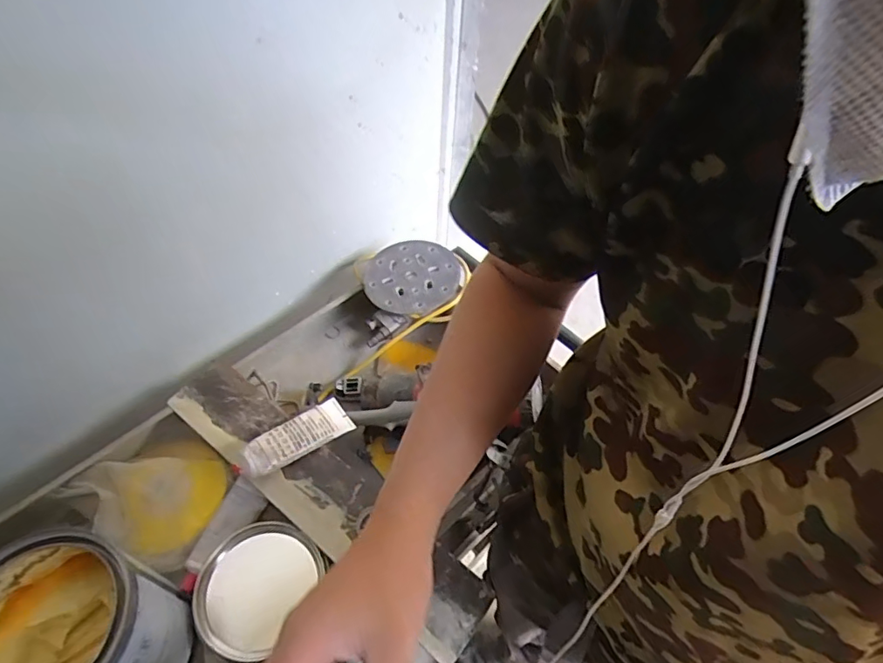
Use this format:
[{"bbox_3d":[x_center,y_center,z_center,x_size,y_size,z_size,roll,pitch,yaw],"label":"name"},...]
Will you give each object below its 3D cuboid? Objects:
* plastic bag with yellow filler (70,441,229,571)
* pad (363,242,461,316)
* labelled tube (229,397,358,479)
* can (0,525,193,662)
[{"bbox_3d":[-0.363,0.203,0.666,0.159,0.054,0.152,20,56,11],"label":"plastic bag with yellow filler"},{"bbox_3d":[-0.047,-0.083,0.811,0.143,0.016,0.136,12,60,11],"label":"pad"},{"bbox_3d":[-0.182,0.133,0.656,0.145,0.015,0.048,-27,79,-29],"label":"labelled tube"},{"bbox_3d":[-0.347,0.284,0.493,0.163,0.160,0.147,10,54,4],"label":"can"}]

